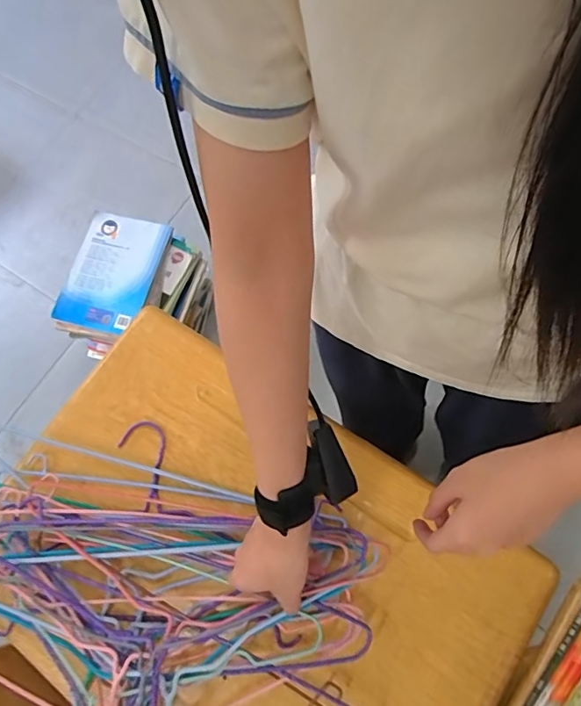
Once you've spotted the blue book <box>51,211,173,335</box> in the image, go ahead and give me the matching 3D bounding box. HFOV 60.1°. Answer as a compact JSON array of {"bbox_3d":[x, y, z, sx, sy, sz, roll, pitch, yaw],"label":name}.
[{"bbox_3d":[-0.420,-0.194,1.177,0.195,0.024,0.291,11,72,11],"label":"blue book"}]

